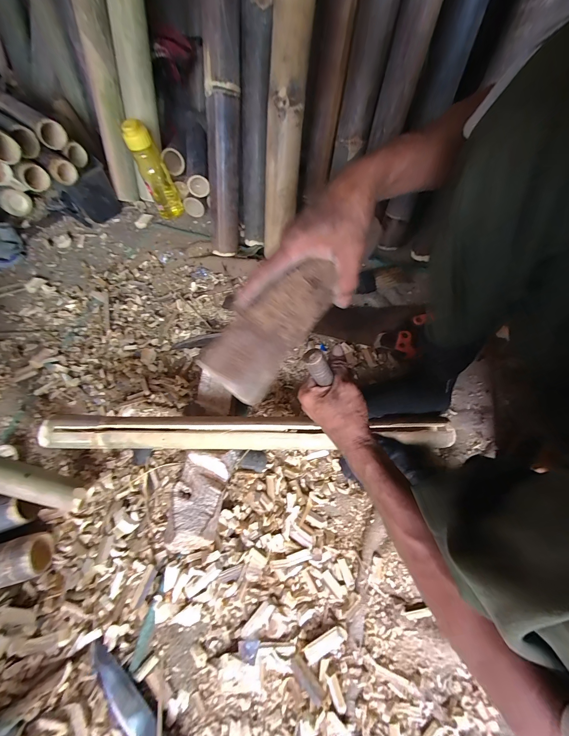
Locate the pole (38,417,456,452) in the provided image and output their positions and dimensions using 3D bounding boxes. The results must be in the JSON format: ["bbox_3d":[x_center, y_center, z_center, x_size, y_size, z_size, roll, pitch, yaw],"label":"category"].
[{"bbox_3d":[-0.039,0.110,0.455,0.642,0.033,0.046,1,64,-5],"label":"pole"}]

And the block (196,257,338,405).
[{"bbox_3d":[-0.008,-0.043,0.276,0.063,0.033,0.157,37,76,17],"label":"block"}]

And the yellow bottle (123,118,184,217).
[{"bbox_3d":[-0.338,-0.514,0.731,0.074,0.222,0.061,-18,65,-8],"label":"yellow bottle"}]

